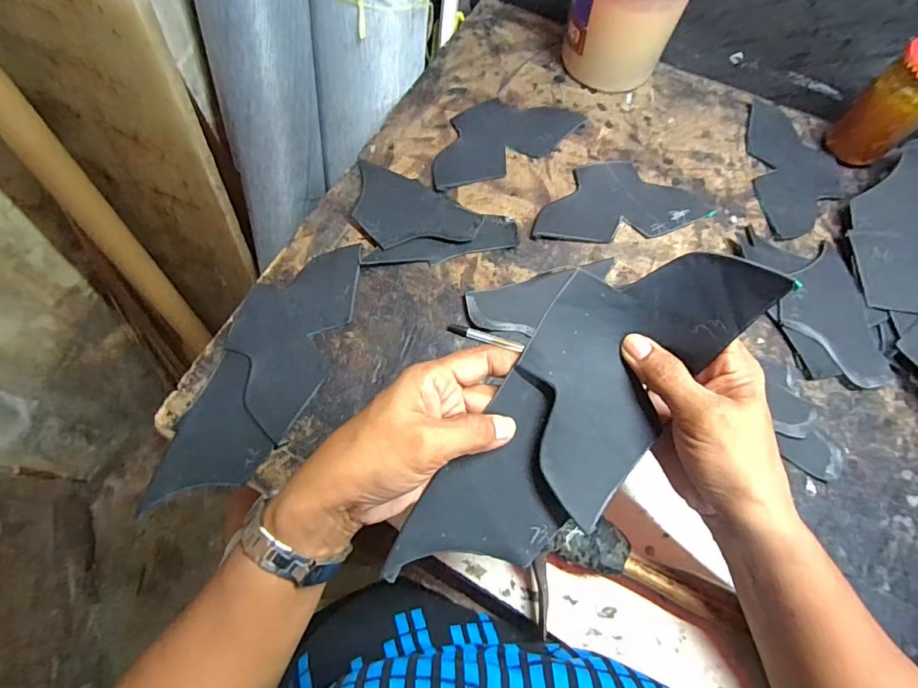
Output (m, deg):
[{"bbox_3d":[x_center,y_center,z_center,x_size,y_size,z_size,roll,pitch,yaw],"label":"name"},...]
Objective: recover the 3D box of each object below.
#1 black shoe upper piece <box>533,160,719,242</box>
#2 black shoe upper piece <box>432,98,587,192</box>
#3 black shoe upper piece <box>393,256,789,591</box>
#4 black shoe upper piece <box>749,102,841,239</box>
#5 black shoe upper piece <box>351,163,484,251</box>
[{"bbox_3d":[0.162,-0.146,0.477,0.180,0.005,0.088,-10,69,-6],"label":"black shoe upper piece"},{"bbox_3d":[0.041,-0.223,0.502,0.176,0.004,0.090,-30,72,-13],"label":"black shoe upper piece"},{"bbox_3d":[0.060,0.043,0.264,0.089,0.040,0.233,43,96,14],"label":"black shoe upper piece"},{"bbox_3d":[0.359,-0.185,0.500,0.090,0.005,0.173,7,68,1],"label":"black shoe upper piece"},{"bbox_3d":[-0.053,-0.126,0.457,0.134,0.008,0.080,33,70,11],"label":"black shoe upper piece"}]

